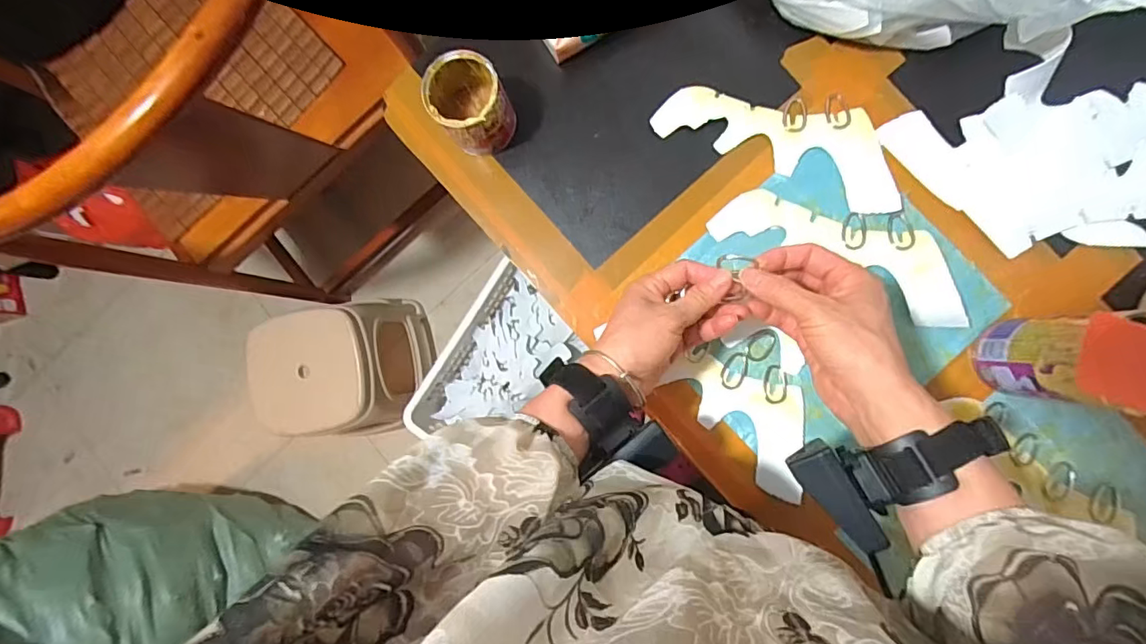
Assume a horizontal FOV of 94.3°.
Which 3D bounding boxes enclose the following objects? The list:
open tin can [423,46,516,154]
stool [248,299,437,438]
[{"bbox_3d":[-0.090,-0.191,0.472,0.061,0.072,0.067,0,86,6],"label":"open tin can"},{"bbox_3d":[-0.467,0.082,1.102,0.259,0.258,0.268,-5,86,6],"label":"stool"}]

